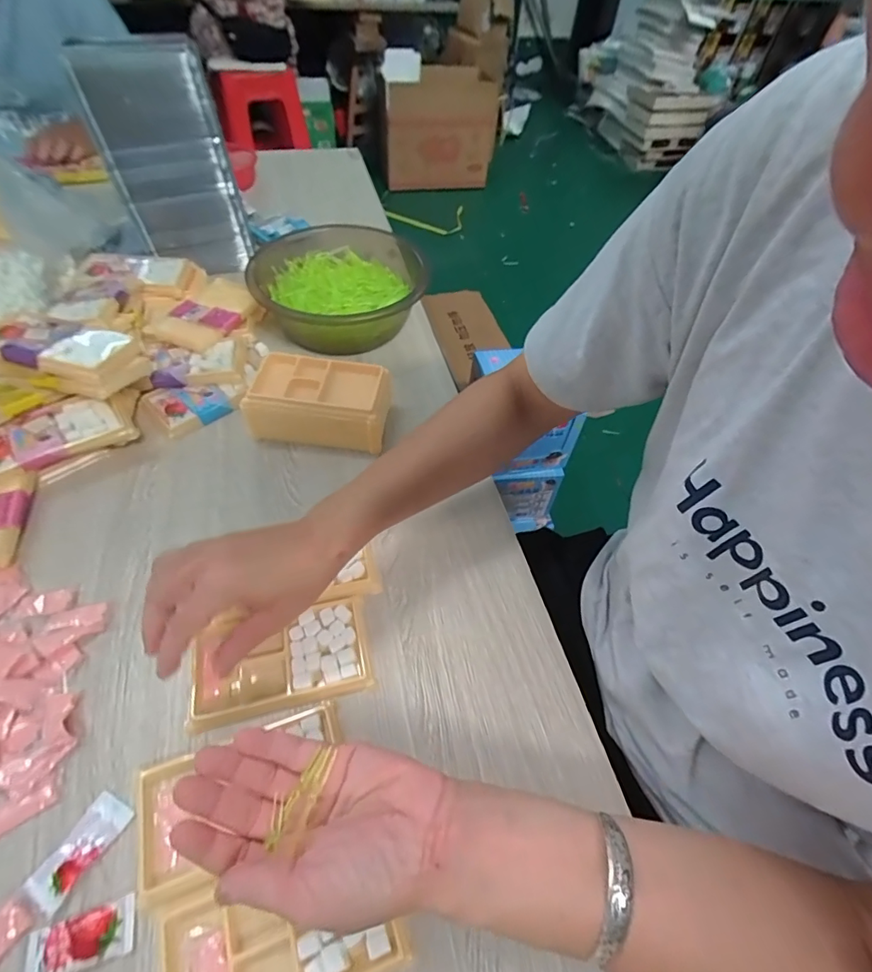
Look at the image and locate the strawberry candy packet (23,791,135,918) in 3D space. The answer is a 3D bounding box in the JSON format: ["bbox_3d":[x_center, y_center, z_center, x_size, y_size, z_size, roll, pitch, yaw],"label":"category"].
[{"bbox_3d":[-0.221,0.225,0.300,0.024,0.004,0.056,27,55,15],"label":"strawberry candy packet"}]

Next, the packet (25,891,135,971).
[{"bbox_3d":[-0.203,0.260,0.276,0.055,0.004,0.027,-14,55,-15],"label":"packet"}]

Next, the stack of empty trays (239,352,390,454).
[{"bbox_3d":[-0.123,-0.086,0.509,0.141,0.059,0.089,3,52,-3],"label":"stack of empty trays"}]

